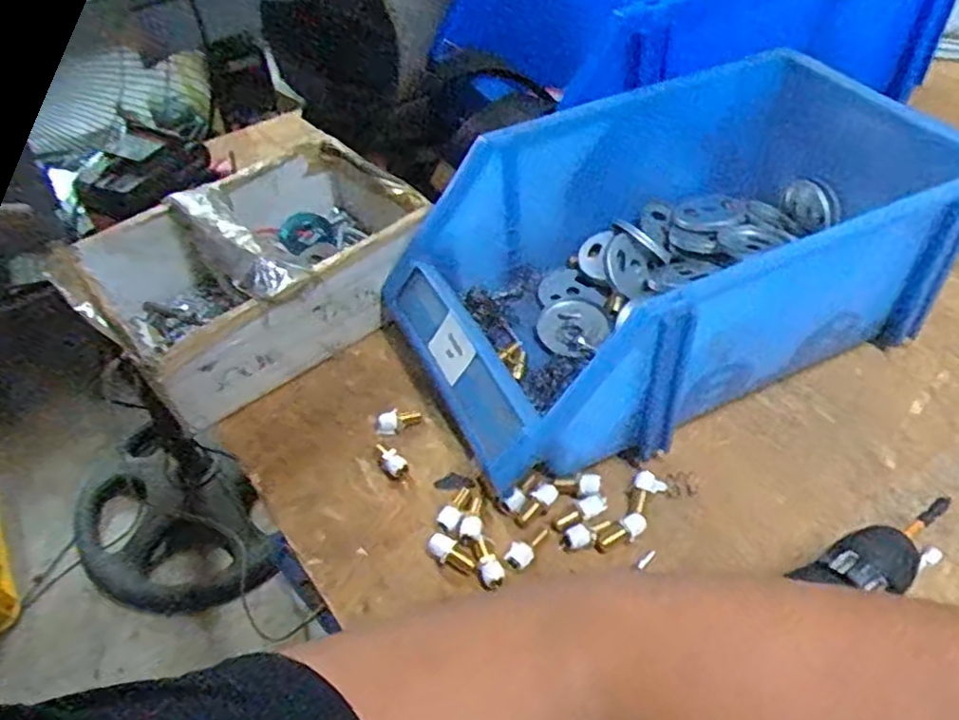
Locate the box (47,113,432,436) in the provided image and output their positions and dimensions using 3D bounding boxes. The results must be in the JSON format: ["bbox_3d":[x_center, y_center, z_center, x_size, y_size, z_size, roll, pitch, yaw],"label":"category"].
[{"bbox_3d":[-0.156,-0.071,0.510,0.222,0.087,0.152,-34,53,-24],"label":"box"}]

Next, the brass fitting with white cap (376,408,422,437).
[{"bbox_3d":[-0.052,0.039,0.456,0.030,0.013,0.010,-15,47,-9],"label":"brass fitting with white cap"}]

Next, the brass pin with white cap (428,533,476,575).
[{"bbox_3d":[-0.016,0.108,0.391,0.028,0.012,0.012,35,56,11],"label":"brass pin with white cap"}]

